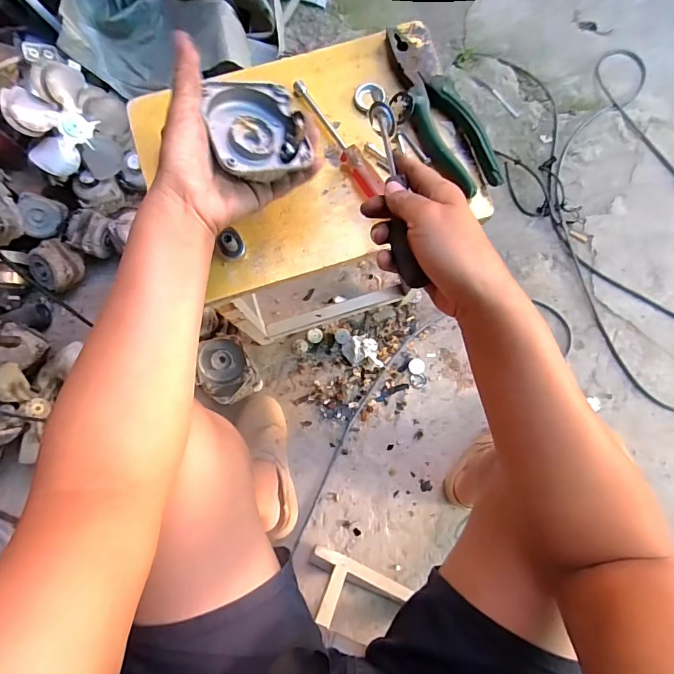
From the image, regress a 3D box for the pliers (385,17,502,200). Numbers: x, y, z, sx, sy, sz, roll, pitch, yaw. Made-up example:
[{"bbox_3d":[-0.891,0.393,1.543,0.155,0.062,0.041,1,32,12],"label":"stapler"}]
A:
[{"bbox_3d":[0.105,-0.240,0.437,0.058,0.021,0.202,-21,80,-1],"label":"pliers"}]

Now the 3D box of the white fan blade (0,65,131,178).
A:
[{"bbox_3d":[-0.490,-0.393,0.779,0.188,0.026,0.174,-21,123,-36],"label":"white fan blade"}]

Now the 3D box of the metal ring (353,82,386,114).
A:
[{"bbox_3d":[0.035,-0.260,0.454,0.036,0.009,0.031,-34,81,-3],"label":"metal ring"}]

